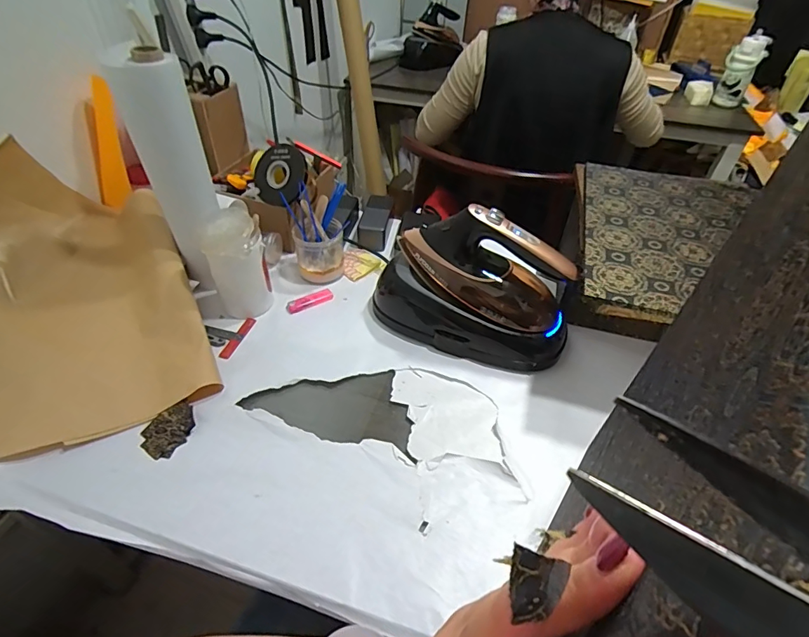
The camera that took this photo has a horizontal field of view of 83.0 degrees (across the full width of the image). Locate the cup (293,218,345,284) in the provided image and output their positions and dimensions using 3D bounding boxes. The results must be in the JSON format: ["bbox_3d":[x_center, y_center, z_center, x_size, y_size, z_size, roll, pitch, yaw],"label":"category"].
[{"bbox_3d":[-0.149,-0.118,0.812,0.082,0.088,0.077,1,44,-1],"label":"cup"}]

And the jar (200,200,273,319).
[{"bbox_3d":[-0.265,-0.091,0.728,0.087,0.159,0.087,-10,46,-12],"label":"jar"}]

